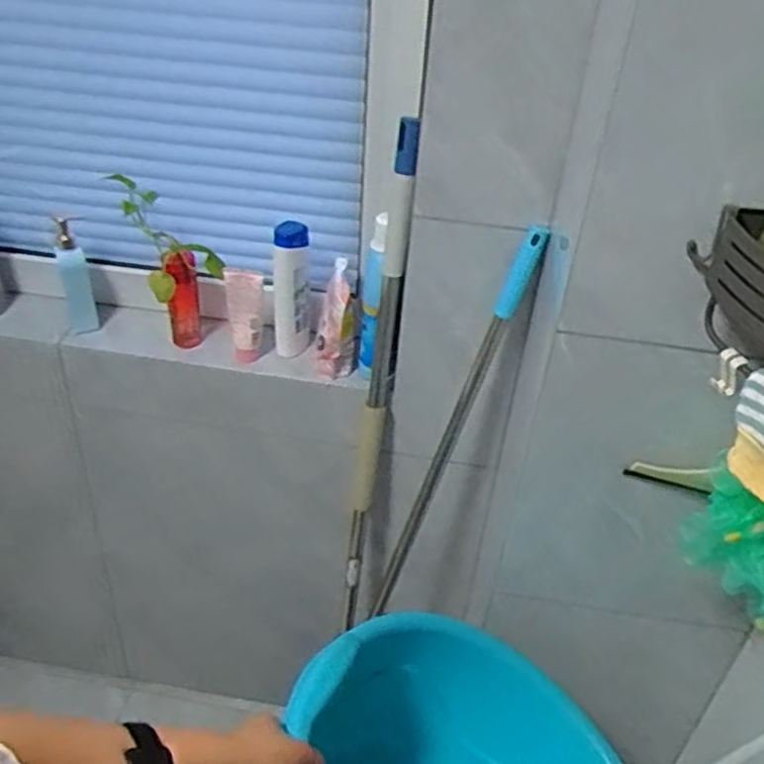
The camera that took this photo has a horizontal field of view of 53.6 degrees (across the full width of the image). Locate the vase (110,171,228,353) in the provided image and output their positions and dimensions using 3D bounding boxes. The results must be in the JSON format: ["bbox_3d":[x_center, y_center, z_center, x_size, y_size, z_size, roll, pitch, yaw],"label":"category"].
[{"bbox_3d":[-0.304,-0.162,1.111,0.105,0.233,0.132,-18,42,-28],"label":"vase"}]

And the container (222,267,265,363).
[{"bbox_3d":[-0.201,-0.099,1.114,0.055,0.139,0.031,-4,37,-13],"label":"container"}]

